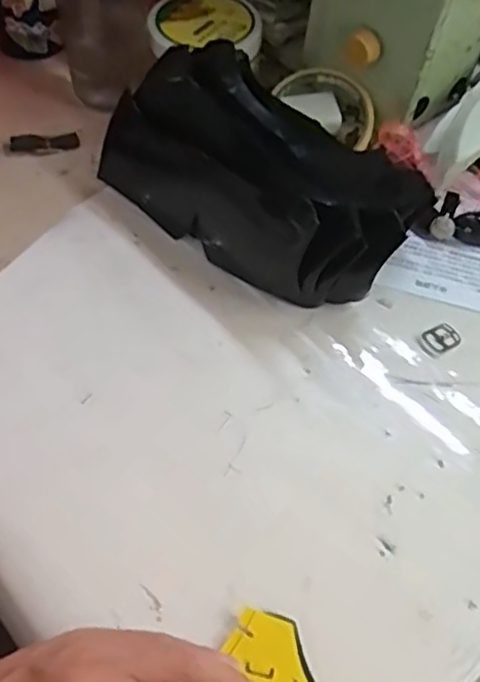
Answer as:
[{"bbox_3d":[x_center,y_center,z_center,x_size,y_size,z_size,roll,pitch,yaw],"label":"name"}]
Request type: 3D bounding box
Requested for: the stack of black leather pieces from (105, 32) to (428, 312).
[{"bbox_3d":[0.014,-0.120,0.494,0.227,0.092,0.111,35,63,21],"label":"stack of black leather pieces"}]

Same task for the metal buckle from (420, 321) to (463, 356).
[{"bbox_3d":[0.139,-0.003,0.472,0.026,0.004,0.021,-29,61,-18],"label":"metal buckle"}]

